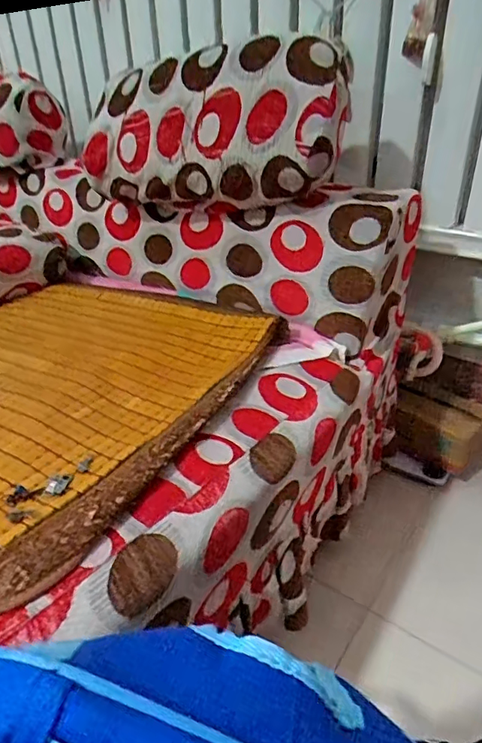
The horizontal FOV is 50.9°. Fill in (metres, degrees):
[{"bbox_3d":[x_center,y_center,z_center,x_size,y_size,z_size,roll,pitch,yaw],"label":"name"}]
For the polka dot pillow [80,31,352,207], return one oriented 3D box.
[{"bbox_3d":[-0.064,-0.448,0.927,0.479,0.236,0.191,16,42,26],"label":"polka dot pillow"}]

